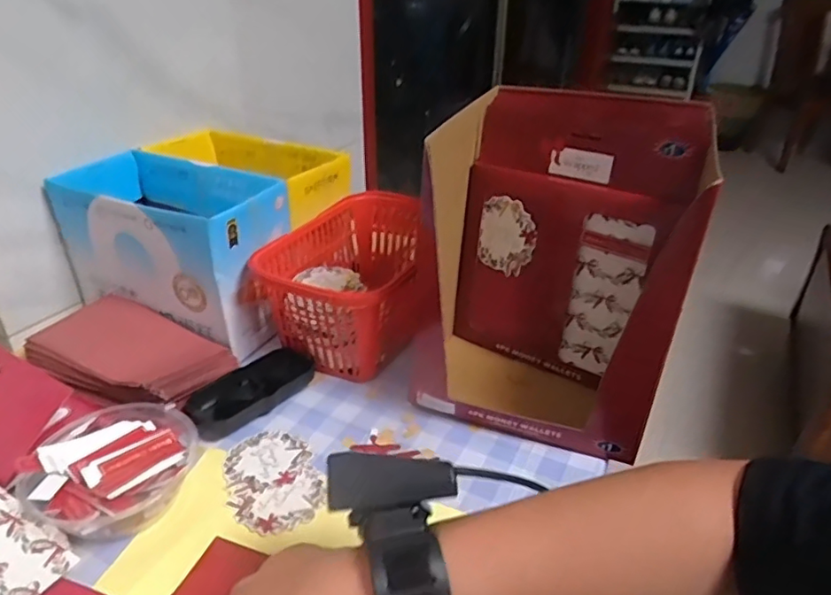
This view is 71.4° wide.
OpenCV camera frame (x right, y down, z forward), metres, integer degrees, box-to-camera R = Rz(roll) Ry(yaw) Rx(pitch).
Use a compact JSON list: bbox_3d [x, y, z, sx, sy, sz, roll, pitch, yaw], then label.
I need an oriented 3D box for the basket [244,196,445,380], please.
[{"bbox_3d":[-0.065,-0.017,0.615,0.150,0.113,0.220,13,33,18],"label":"basket"}]

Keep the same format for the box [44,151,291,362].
[{"bbox_3d":[-0.254,-0.054,0.617,0.237,0.146,0.118,17,34,24],"label":"box"}]

